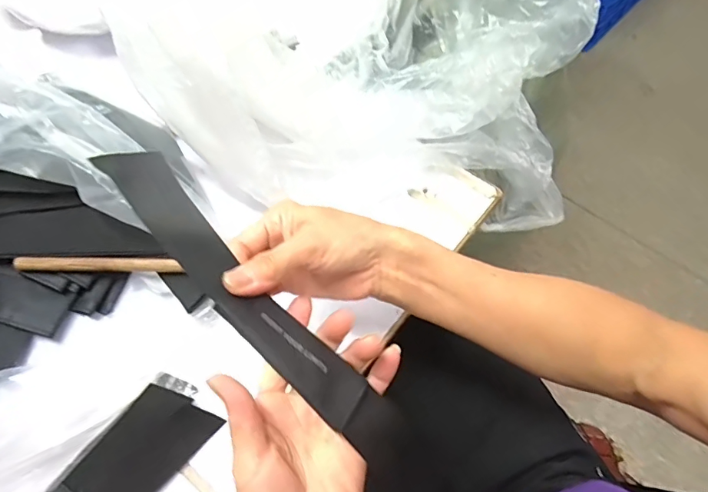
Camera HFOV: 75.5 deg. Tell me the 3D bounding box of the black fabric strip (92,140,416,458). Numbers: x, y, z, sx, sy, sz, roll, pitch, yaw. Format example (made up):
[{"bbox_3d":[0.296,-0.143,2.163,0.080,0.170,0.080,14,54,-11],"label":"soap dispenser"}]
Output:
[{"bbox_3d":[-0.056,0.040,0.278,0.240,0.016,0.038,48,53,-6],"label":"black fabric strip"}]

